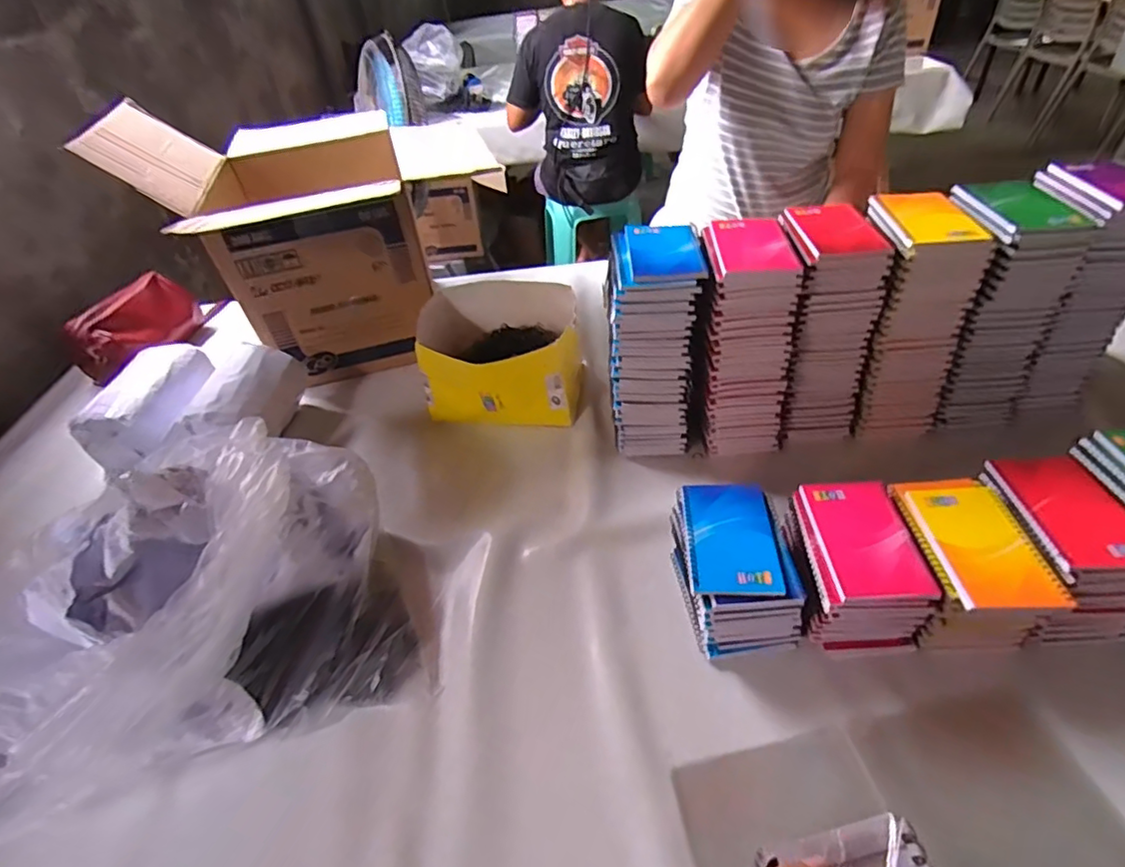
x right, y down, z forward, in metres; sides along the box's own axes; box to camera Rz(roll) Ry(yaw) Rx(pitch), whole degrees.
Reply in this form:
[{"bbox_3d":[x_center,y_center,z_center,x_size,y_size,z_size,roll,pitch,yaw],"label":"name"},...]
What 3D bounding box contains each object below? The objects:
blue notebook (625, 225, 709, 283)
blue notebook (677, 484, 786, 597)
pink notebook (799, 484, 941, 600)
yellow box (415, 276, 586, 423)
[{"bbox_3d":[0.118,-0.214,0.649,0.083,0.015,0.127,-2,44,6],"label":"blue notebook"},{"bbox_3d":[0.164,0.100,0.553,0.084,0.008,0.131,0,44,7],"label":"blue notebook"},{"bbox_3d":[0.286,0.097,0.531,0.084,0.008,0.135,-2,44,5],"label":"pink notebook"},{"bbox_3d":[-0.090,-0.116,0.835,0.223,0.138,0.186,-1,42,7],"label":"yellow box"}]

